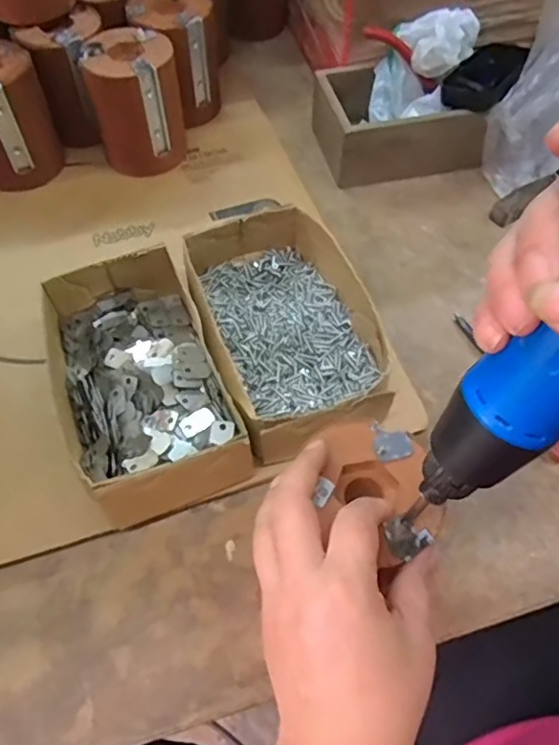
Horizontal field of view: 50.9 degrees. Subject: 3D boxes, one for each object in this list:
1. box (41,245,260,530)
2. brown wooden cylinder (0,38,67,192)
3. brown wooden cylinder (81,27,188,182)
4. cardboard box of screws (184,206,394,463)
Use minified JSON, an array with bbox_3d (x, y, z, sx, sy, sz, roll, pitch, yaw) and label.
[{"bbox_3d":[-0.096,0.008,0.403,0.107,0.065,0.193,-20,60,-13],"label":"box"},{"bbox_3d":[-0.245,-0.227,0.526,0.078,0.104,0.073,-23,61,-14],"label":"brown wooden cylinder"},{"bbox_3d":[-0.129,-0.245,0.537,0.076,0.100,0.081,-2,58,-2],"label":"brown wooden cylinder"},{"bbox_3d":[0.005,-0.029,0.429,0.113,0.062,0.191,-18,59,-12],"label":"cardboard box of screws"}]

